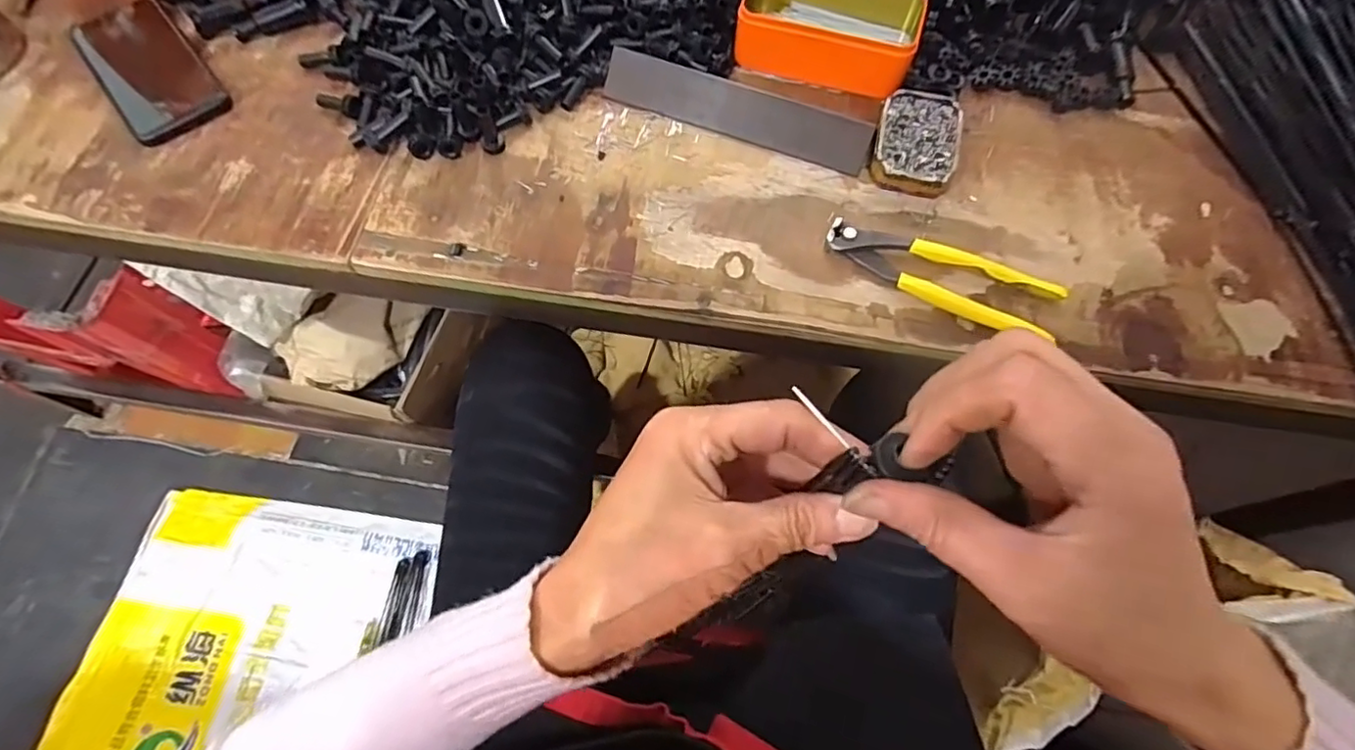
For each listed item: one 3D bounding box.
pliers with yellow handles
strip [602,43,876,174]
[{"bbox_3d":[0.185,-0.070,0.437,0.162,0.013,0.047,24,68,8],"label":"pliers with yellow handles"},{"bbox_3d":[0.046,-0.212,0.491,0.216,0.008,0.039,20,112,7],"label":"strip"}]

